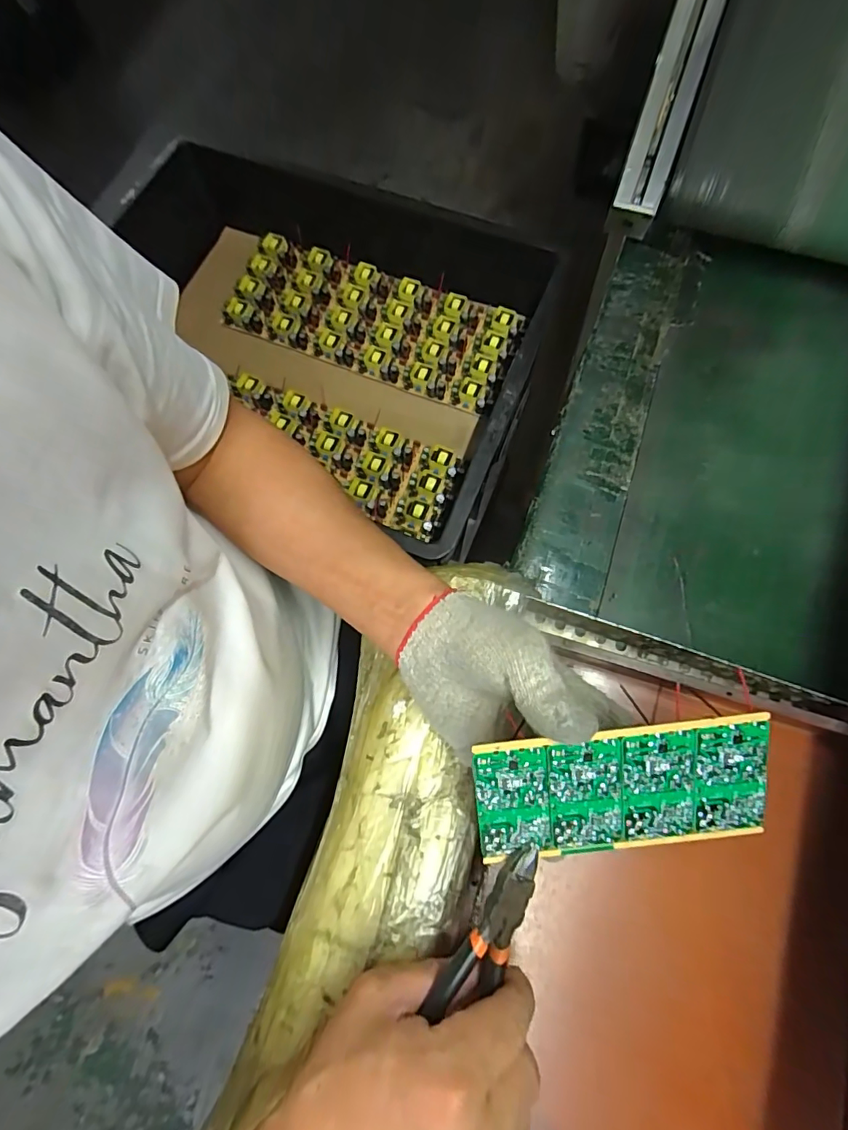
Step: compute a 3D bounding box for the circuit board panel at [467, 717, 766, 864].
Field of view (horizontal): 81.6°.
[{"bbox_3d":[0.104,0.120,0.259,0.153,0.004,0.071,-6,103,-1],"label":"circuit board panel"}]

